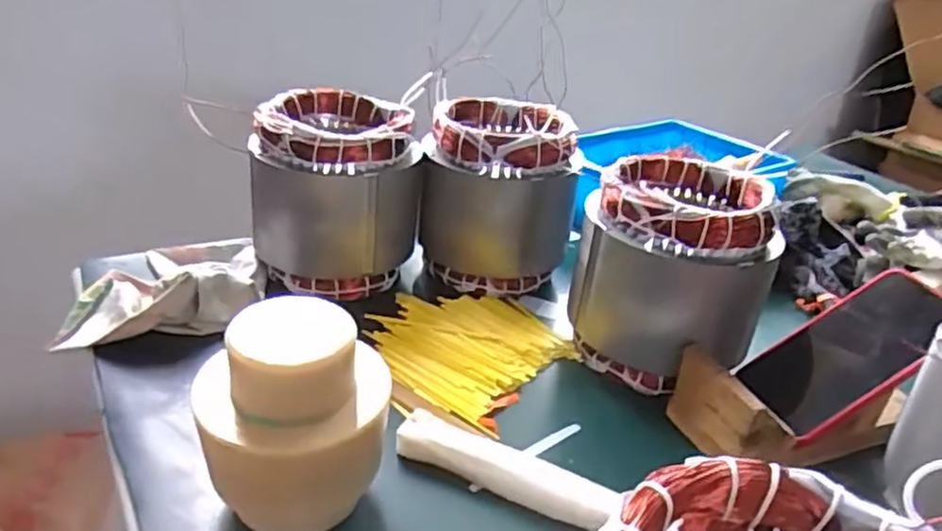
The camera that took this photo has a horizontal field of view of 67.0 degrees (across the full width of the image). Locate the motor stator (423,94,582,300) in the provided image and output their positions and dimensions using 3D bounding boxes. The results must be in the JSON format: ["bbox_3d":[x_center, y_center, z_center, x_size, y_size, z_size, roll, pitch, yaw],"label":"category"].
[{"bbox_3d":[0.030,-0.063,0.729,0.143,0.185,0.139,8,27,5],"label":"motor stator"}]

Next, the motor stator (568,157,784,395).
[{"bbox_3d":[0.168,0.003,0.604,0.152,0.152,0.136,13,28,14],"label":"motor stator"}]

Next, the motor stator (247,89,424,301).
[{"bbox_3d":[-0.128,-0.070,0.691,0.154,0.159,0.139,4,27,-4],"label":"motor stator"}]

